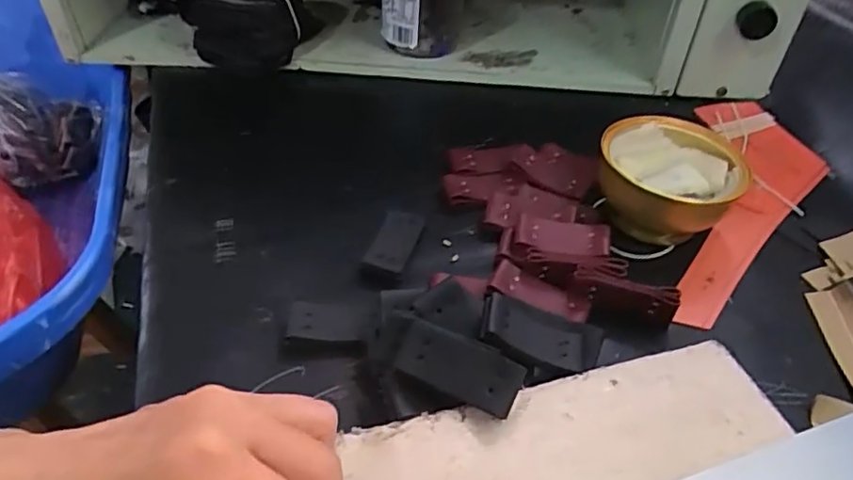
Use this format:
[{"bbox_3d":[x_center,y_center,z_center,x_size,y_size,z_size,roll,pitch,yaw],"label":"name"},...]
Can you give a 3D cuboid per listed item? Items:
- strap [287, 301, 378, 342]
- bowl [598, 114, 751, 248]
[{"bbox_3d":[-0.055,0.049,0.366,0.050,0.010,0.027,1,41,-2],"label":"strap"},{"bbox_3d":[0.171,-0.044,0.440,0.091,0.050,0.096,1,41,-1],"label":"bowl"}]

